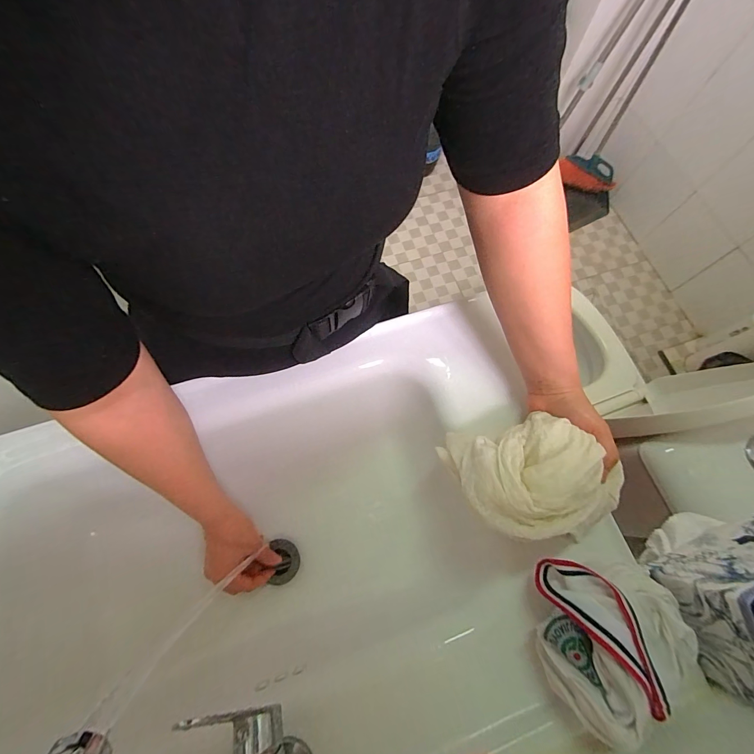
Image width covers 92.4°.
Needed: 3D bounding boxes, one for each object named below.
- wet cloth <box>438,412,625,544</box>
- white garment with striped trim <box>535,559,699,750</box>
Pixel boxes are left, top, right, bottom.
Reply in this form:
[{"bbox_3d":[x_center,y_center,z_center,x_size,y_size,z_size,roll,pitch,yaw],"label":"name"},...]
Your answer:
[{"bbox_3d":[0.158,0.098,0.369,0.144,0.094,0.111,-8,72,-5],"label":"wet cloth"},{"bbox_3d":[0.214,0.235,0.324,0.120,0.073,0.122,1,71,-2],"label":"white garment with striped trim"}]

